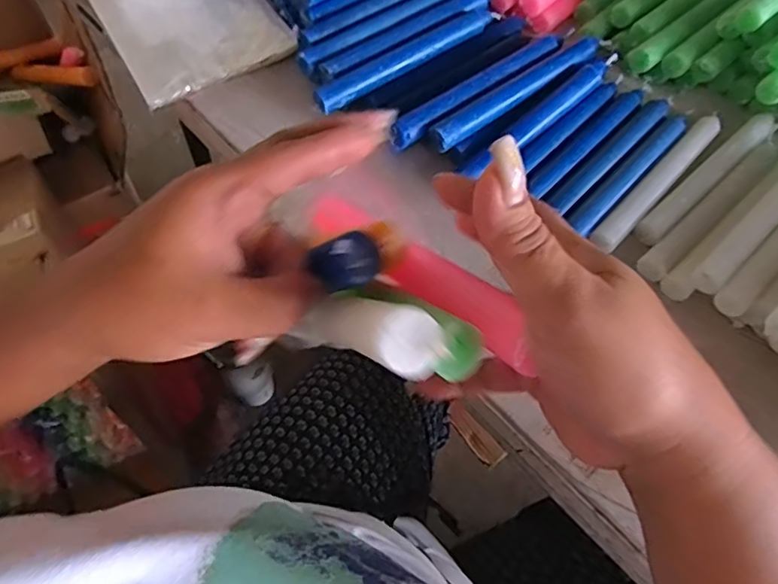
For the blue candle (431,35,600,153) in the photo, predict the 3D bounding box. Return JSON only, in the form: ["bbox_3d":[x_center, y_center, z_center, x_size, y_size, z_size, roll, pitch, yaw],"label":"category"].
[{"bbox_3d":[0.116,-0.179,0.509,0.204,0.016,0.023,-36,69,-20],"label":"blue candle"}]

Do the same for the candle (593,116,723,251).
[{"bbox_3d":[0.235,-0.097,0.496,0.022,0.014,0.194,40,67,17],"label":"candle"}]

